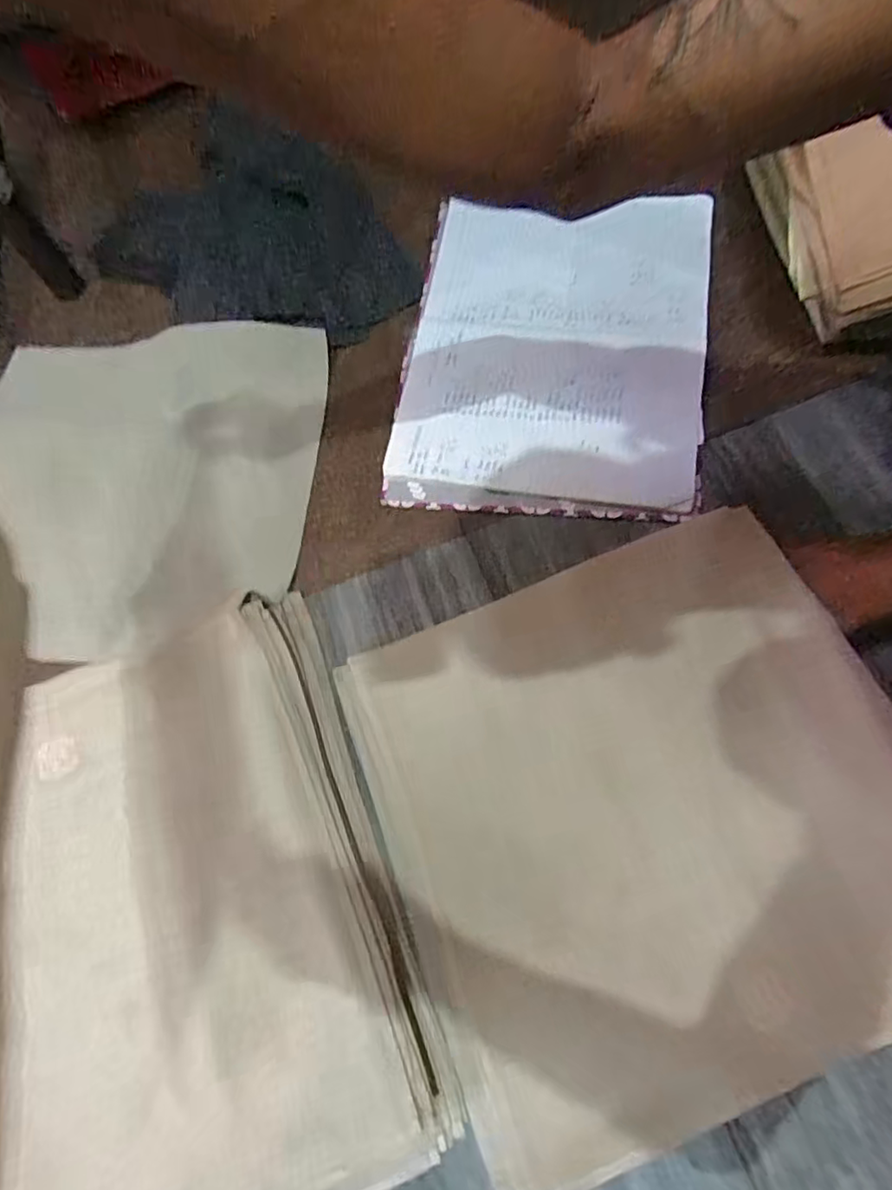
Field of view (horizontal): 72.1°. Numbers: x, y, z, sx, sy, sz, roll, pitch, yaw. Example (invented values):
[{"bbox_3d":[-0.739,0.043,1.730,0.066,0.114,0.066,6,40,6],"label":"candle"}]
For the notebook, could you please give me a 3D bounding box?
[{"bbox_3d":[0.112,-0.260,0.649,0.306,0.026,0.374,6,75,9],"label":"notebook"}]

